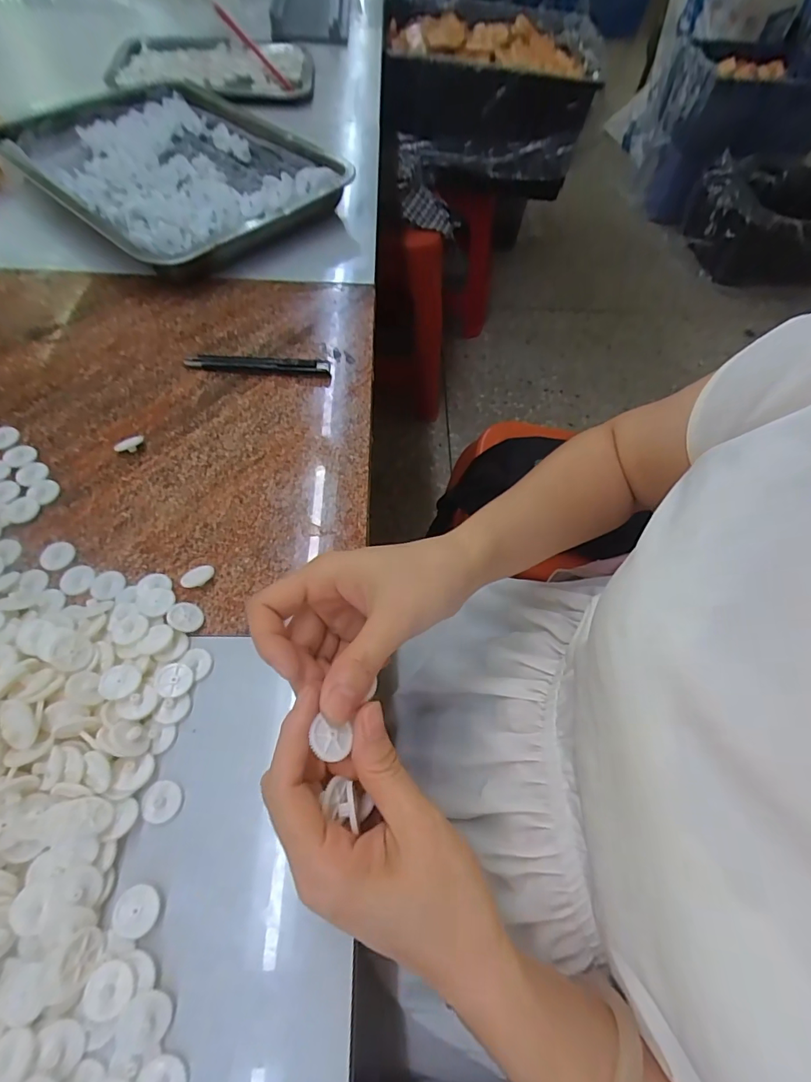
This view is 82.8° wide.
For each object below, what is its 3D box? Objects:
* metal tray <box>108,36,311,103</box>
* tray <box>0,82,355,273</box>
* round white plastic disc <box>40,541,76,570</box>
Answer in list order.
[{"bbox_3d":[-0.305,-0.763,0.741,0.298,0.038,0.197,-3,62,-5],"label":"metal tray"},{"bbox_3d":[-0.283,-0.448,0.561,0.389,0.061,0.284,40,66,16],"label":"tray"},{"bbox_3d":[-0.246,0.010,0.324,0.022,0.004,0.022,2,62,-3],"label":"round white plastic disc"}]

